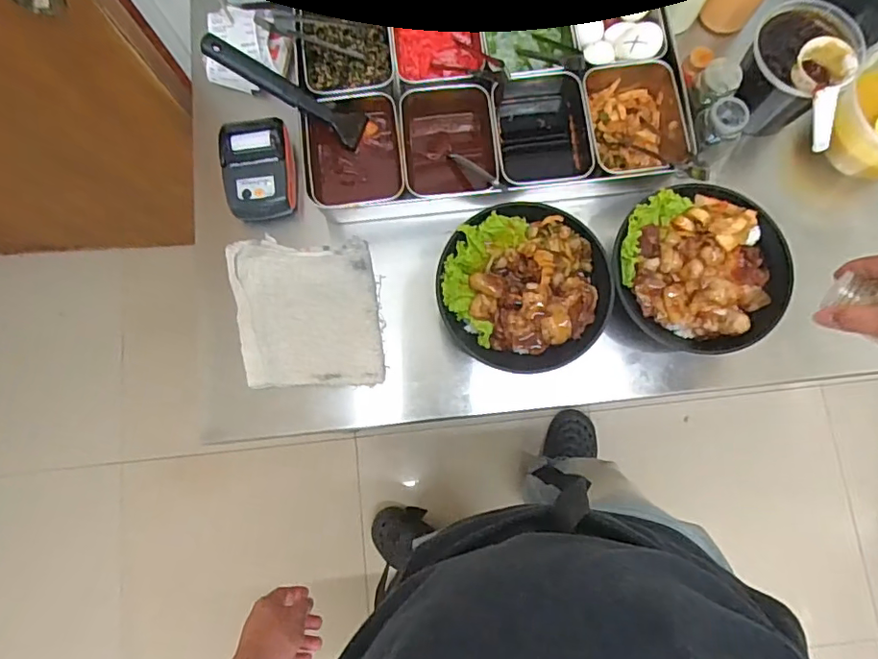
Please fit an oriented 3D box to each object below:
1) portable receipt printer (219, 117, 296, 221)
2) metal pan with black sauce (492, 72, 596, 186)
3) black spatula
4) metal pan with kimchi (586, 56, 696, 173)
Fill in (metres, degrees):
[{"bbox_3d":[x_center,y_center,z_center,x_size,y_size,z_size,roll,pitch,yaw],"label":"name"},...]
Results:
[{"bbox_3d":[-0.208,-0.185,0.631,0.079,0.051,0.109,-11,80,-1],"label":"portable receipt printer"},{"bbox_3d":[0.118,-0.225,0.644,0.105,0.074,0.139,-6,80,0],"label":"metal pan with black sauce"},{"bbox_3d":[-0.164,-0.259,0.597,0.179,0.023,0.039,25,80,-25],"label":"black spatula"},{"bbox_3d":[0.223,-0.238,0.636,0.106,0.062,0.136,-11,80,-1],"label":"metal pan with kimchi"}]

